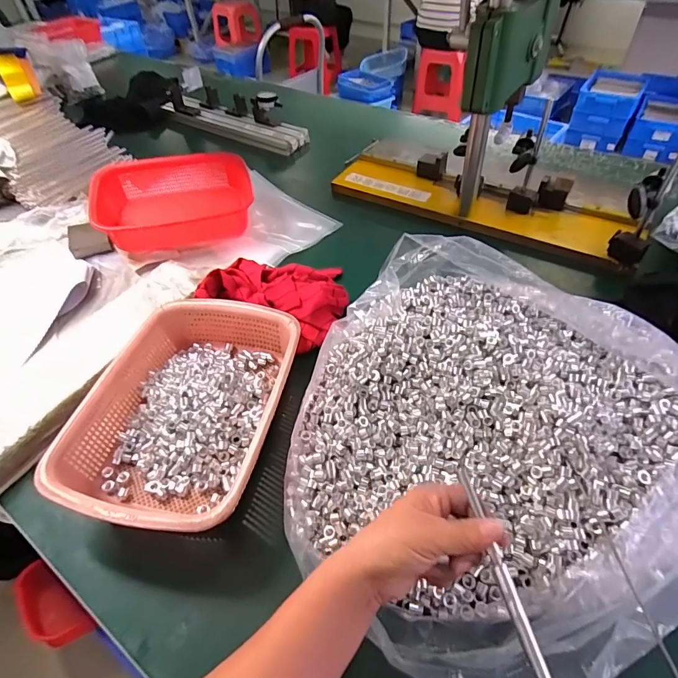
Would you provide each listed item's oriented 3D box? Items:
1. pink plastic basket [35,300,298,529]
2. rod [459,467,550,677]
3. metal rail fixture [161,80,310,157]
[{"bbox_3d":[-0.178,0.078,0.505,0.210,0.074,0.297,9,50,11],"label":"pink plastic basket"},{"bbox_3d":[0.129,0.189,0.313,0.011,0.008,0.179,-12,64,-8],"label":"rod"},{"bbox_3d":[-0.293,-0.613,1.125,0.473,0.101,0.091,27,55,24],"label":"metal rail fixture"}]

